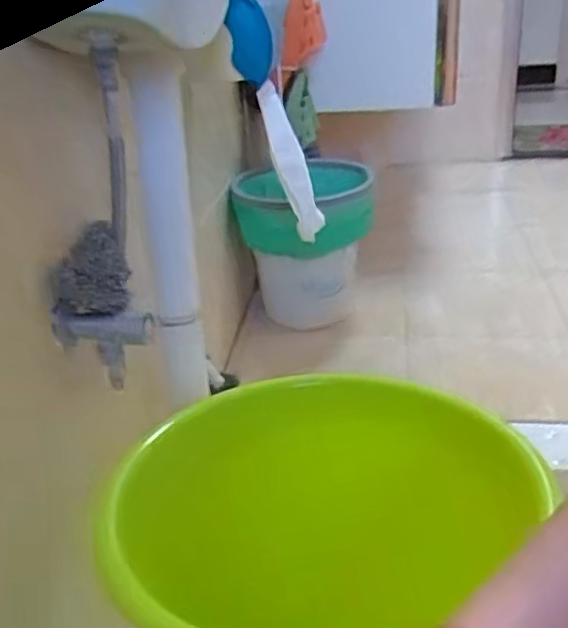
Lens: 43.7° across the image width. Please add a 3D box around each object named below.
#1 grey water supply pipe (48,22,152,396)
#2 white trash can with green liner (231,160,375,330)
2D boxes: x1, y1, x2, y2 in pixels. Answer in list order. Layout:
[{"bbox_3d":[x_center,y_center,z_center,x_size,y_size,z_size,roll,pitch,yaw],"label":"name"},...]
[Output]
[{"bbox_3d":[-0.171,-0.080,0.613,0.090,0.280,0.094,-13,24,-17],"label":"grey water supply pipe"},{"bbox_3d":[0.048,-0.123,1.353,0.241,0.284,0.287,-3,23,6],"label":"white trash can with green liner"}]

